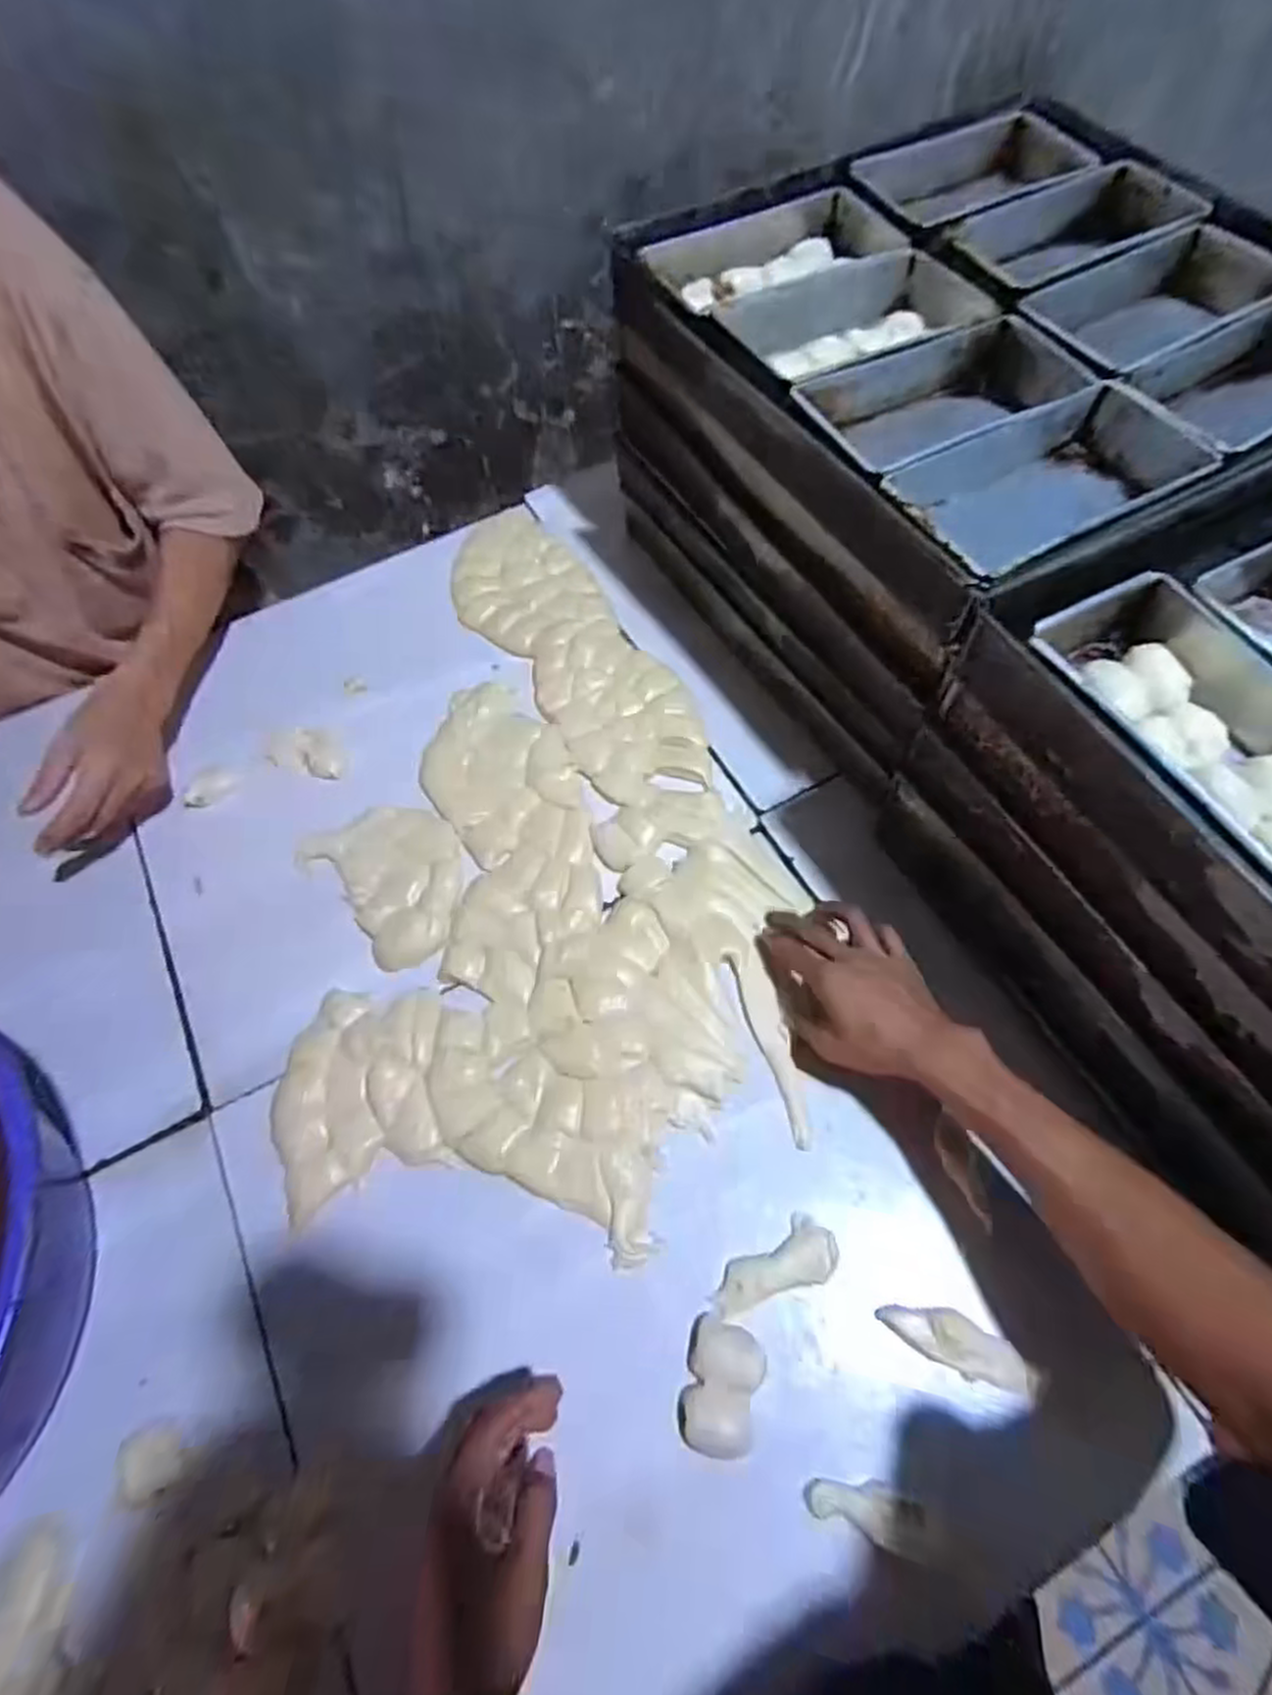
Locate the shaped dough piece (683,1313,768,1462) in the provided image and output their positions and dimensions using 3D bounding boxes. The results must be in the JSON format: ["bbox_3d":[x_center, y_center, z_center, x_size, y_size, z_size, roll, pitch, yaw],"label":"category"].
[{"bbox_3d":[0.055,0.336,0.483,0.043,0.015,0.068,9,62,10],"label":"shaped dough piece"}]

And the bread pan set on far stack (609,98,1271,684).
[{"bbox_3d":[0.290,-0.392,0.618,0.475,0.107,0.446,-26,61,-10],"label":"bread pan set on far stack"}]

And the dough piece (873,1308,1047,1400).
[{"bbox_3d":[0.204,0.313,0.488,0.099,0.019,0.031,22,64,16],"label":"dough piece"}]

